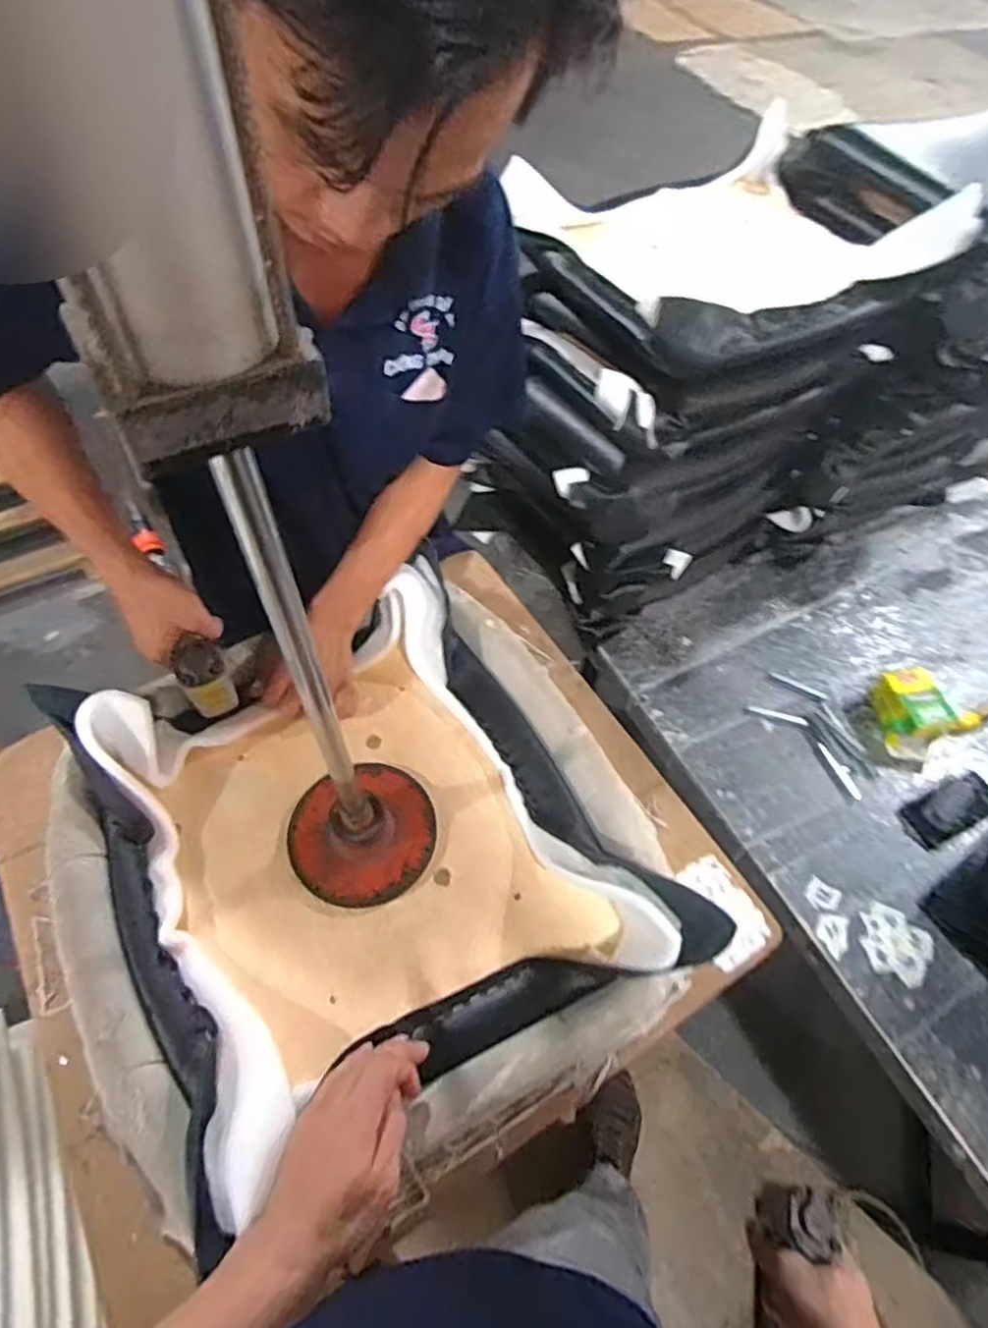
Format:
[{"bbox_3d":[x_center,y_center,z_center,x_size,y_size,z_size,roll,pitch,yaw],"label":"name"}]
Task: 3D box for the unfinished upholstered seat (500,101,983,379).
[{"bbox_3d":[0.377,-0.642,1.020,0.596,0.108,0.430,-21,59,-14],"label":"unfinished upholstered seat"}]

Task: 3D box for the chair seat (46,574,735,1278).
[{"bbox_3d":[-0.122,0.165,0.650,0.444,0.099,0.484,-28,61,-18],"label":"chair seat"}]

